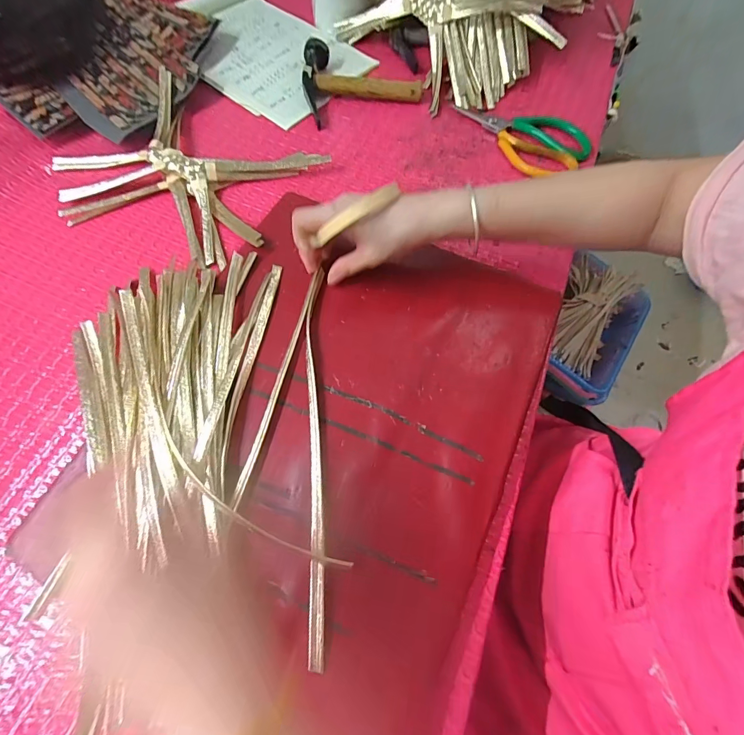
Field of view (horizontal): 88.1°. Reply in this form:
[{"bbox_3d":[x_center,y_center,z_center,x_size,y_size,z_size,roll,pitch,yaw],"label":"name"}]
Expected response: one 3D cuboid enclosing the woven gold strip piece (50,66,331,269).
[{"bbox_3d":[-0.215,-0.221,0.433,0.277,0.029,0.205,22,67,9],"label":"woven gold strip piece"}]

